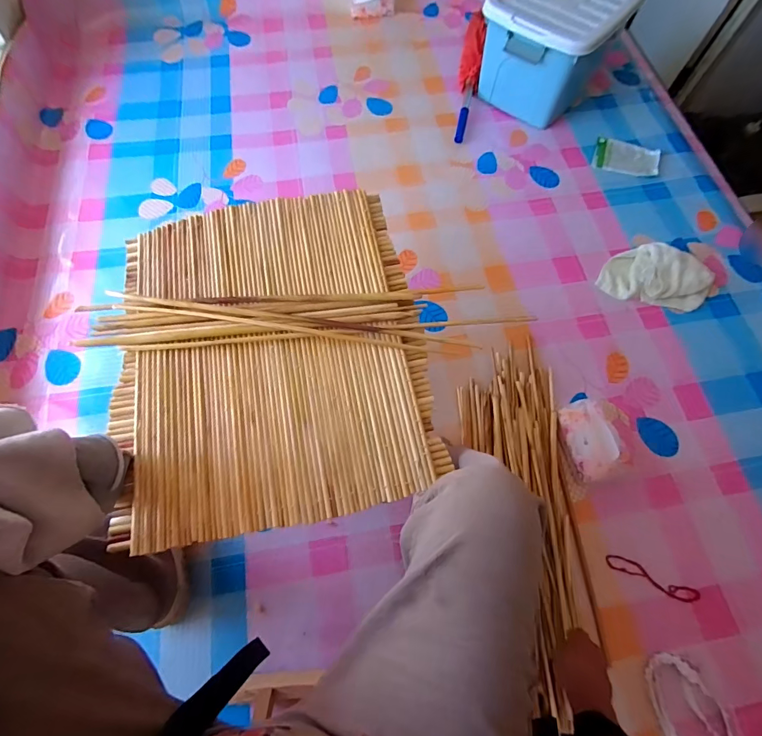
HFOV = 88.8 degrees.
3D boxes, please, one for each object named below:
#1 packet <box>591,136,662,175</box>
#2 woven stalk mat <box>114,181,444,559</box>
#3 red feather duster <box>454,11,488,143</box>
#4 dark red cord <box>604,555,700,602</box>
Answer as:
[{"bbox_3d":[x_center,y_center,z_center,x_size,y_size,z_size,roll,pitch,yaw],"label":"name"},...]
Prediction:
[{"bbox_3d":[0.672,-0.577,1.064,0.167,0.018,0.114,21,72,8],"label":"packet"},{"bbox_3d":[-0.158,-0.031,0.558,0.411,0.026,0.481,-11,70,-4],"label":"woven stalk mat"},{"bbox_3d":[0.262,-0.871,1.143,0.070,0.070,0.475,9,70,4],"label":"red feather duster"},{"bbox_3d":[0.495,0.385,0.711,0.160,0.017,0.030,24,72,9],"label":"dark red cord"}]

